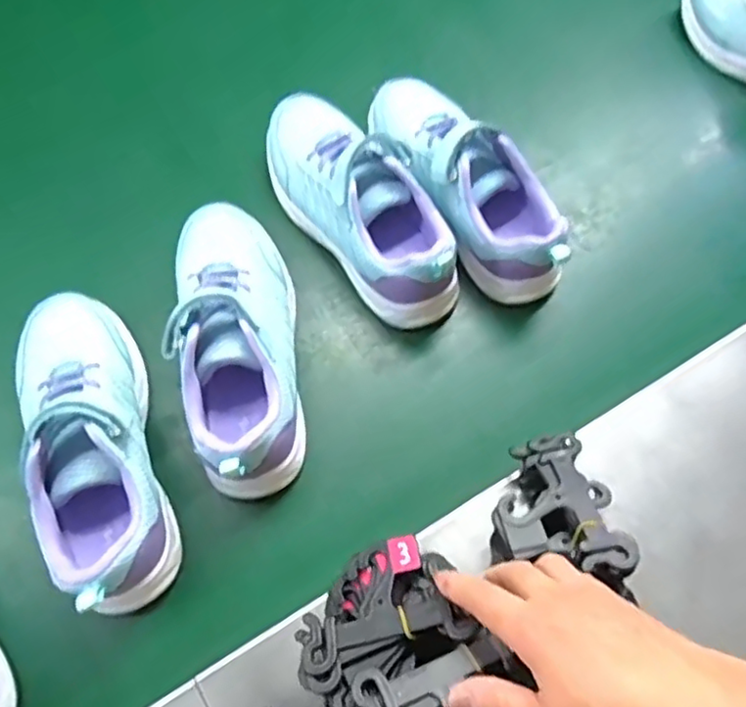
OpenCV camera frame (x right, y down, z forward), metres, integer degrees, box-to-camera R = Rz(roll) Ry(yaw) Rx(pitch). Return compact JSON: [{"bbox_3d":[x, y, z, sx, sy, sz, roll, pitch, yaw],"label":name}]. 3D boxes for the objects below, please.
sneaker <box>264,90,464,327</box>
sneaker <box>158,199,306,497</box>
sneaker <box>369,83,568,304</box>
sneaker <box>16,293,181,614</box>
[{"bbox_3d":[-0.012,-0.130,0.536,0.085,0.082,0.230,-37,75,-15],"label":"sneaker"},{"bbox_3d":[-0.103,-0.015,0.481,0.085,0.070,0.229,-5,70,-5],"label":"sneaker"},{"bbox_3d":[0.079,-0.146,0.554,0.079,0.094,0.242,-30,74,-13],"label":"sneaker"},{"bbox_3d":[-0.200,0.059,0.454,0.082,0.084,0.231,-22,72,-10],"label":"sneaker"}]

